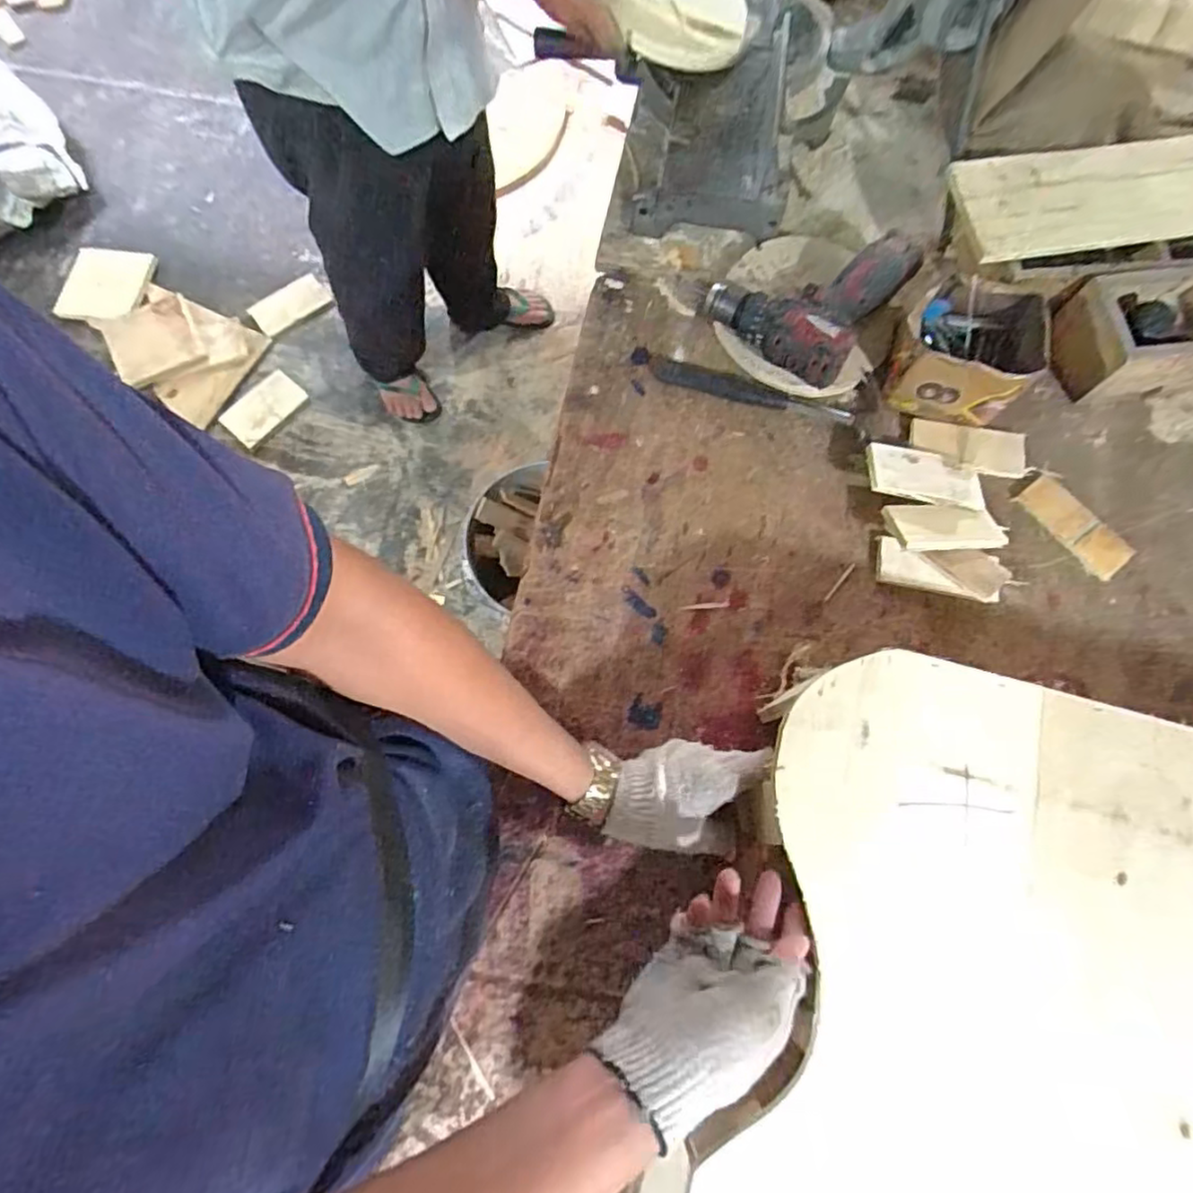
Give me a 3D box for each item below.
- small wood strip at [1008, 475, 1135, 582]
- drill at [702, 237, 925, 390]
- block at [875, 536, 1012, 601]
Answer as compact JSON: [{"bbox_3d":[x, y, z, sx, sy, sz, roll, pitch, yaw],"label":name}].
[{"bbox_3d":[0.466,-0.069,0.654,0.045,0.009,0.116,-39,77,-11],"label":"small wood strip"},{"bbox_3d":[0.219,-0.316,0.691,0.158,0.078,0.175,35,77,10],"label":"drill"},{"bbox_3d":[0.321,-0.025,0.620,0.109,0.024,0.042,13,74,4],"label":"block"}]

